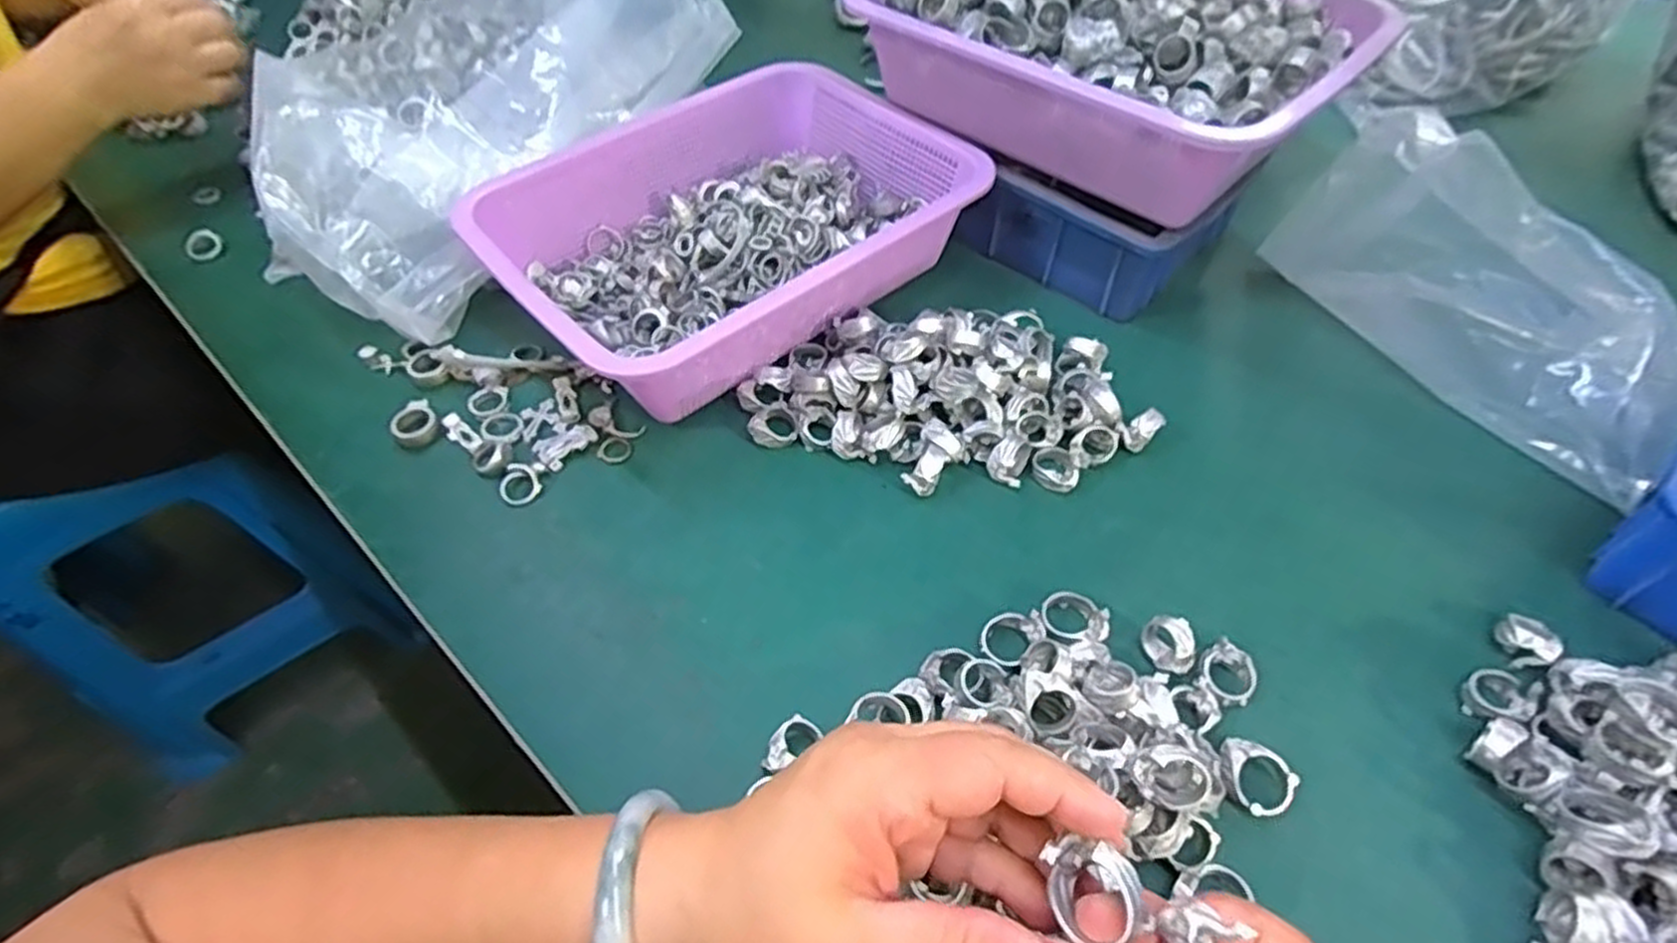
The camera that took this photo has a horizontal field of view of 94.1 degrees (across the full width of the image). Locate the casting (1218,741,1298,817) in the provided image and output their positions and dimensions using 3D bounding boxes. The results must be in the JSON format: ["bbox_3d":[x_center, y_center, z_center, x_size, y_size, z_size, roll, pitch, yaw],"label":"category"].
[{"bbox_3d":[0.181,0.133,0.340,0.033,0.011,0.025,30,59,22],"label":"casting"}]

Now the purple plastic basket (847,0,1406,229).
[{"bbox_3d":[0.172,-0.284,0.516,0.307,0.096,0.212,29,58,22],"label":"purple plastic basket"}]

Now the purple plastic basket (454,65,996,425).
[{"bbox_3d":[-0.071,-0.164,0.531,0.299,0.074,0.219,-36,60,-24],"label":"purple plastic basket"}]

